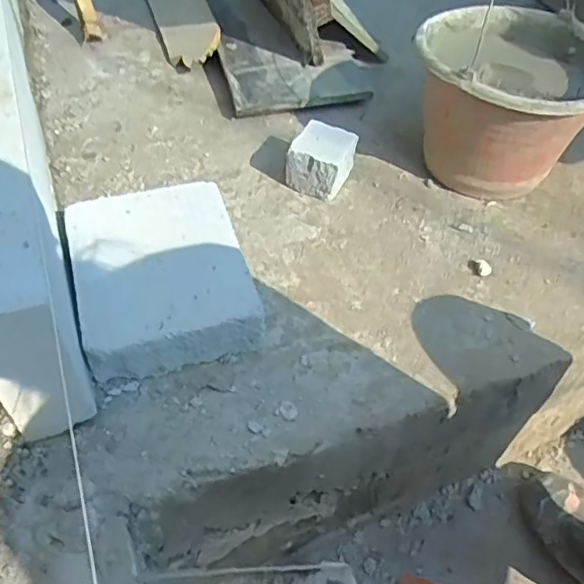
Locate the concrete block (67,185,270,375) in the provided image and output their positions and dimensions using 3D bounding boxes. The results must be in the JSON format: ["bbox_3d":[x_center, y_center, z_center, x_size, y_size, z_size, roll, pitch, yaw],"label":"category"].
[{"bbox_3d":[-0.165,-0.018,0.743,0.200,0.089,0.239,-14,50,-12],"label":"concrete block"}]

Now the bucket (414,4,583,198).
[{"bbox_3d":[0.316,-0.275,0.894,0.257,0.204,0.272,0,48,0],"label":"bucket"}]

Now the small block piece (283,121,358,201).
[{"bbox_3d":[0.048,-0.201,0.911,0.090,0.083,0.092,22,52,18],"label":"small block piece"}]

